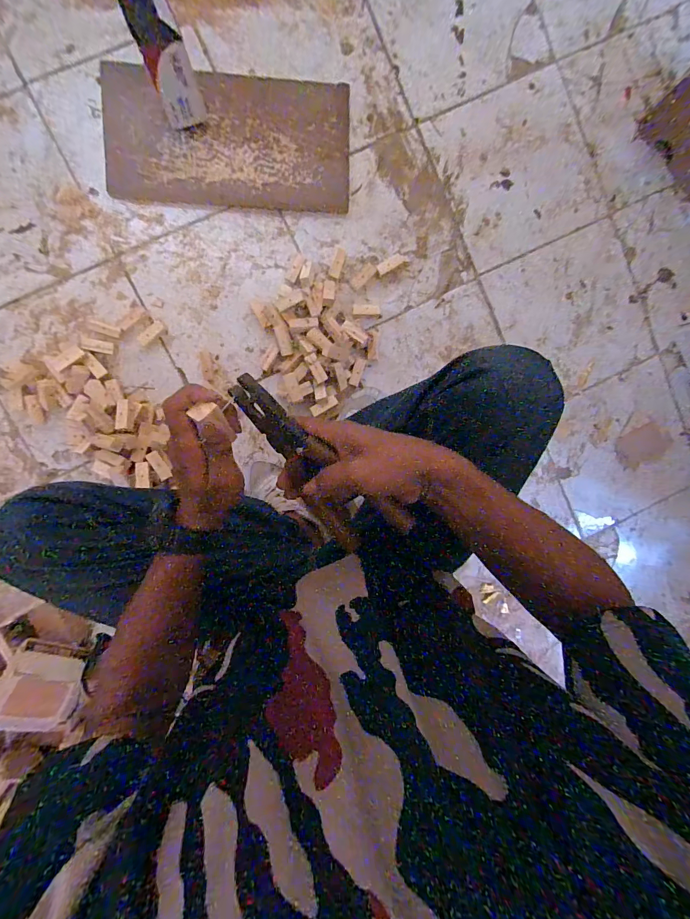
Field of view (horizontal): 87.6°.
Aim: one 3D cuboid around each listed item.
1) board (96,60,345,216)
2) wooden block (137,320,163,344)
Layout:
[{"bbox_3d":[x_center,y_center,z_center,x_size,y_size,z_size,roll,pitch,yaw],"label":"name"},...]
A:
[{"bbox_3d":[-0.200,-0.560,0.632,0.416,0.020,0.207,0,95,-6],"label":"board"},{"bbox_3d":[-0.348,-0.227,0.644,0.019,0.008,0.051,42,90,-8],"label":"wooden block"}]

